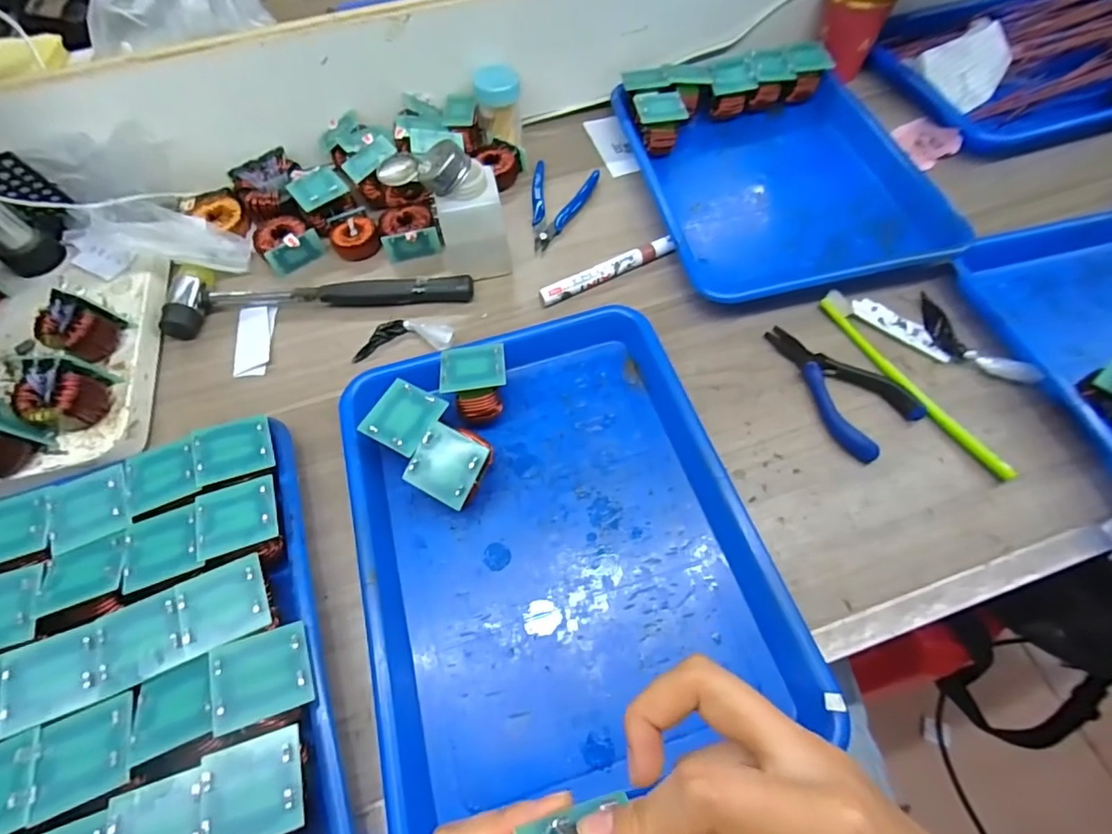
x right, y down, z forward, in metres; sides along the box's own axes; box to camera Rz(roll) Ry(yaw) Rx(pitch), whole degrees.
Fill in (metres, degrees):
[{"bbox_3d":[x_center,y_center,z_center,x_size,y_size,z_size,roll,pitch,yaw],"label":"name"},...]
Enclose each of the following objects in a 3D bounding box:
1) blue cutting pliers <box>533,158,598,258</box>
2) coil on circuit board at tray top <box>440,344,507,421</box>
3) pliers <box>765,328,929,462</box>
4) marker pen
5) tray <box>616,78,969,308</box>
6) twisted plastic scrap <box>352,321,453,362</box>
[{"bbox_3d":[-0.004,-0.212,0.522,0.065,0.015,0.117,15,63,10],"label":"blue cutting pliers"},{"bbox_3d":[-0.059,-0.023,0.394,0.047,0.046,0.049,-7,61,-2],"label":"coil on circuit board at tray top"},{"bbox_3d":[0.228,-0.029,0.408,0.065,0.017,0.125,-18,62,-7],"label":"pliers"},{"bbox_3d":[0.046,-0.131,0.473,0.133,0.019,0.018,-24,63,-11],"label":"marker pen"},{"bbox_3d":[0.219,-0.231,0.512,0.255,0.035,0.282,-10,61,-3],"label":"tray"},{"bbox_3d":[-0.129,-0.068,0.441,0.085,0.014,0.034,-5,61,0],"label":"twisted plastic scrap"}]

